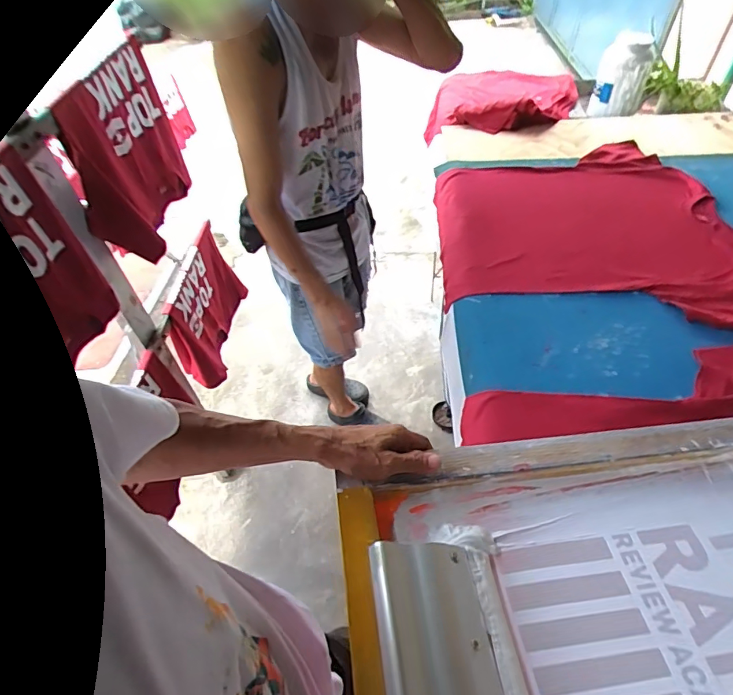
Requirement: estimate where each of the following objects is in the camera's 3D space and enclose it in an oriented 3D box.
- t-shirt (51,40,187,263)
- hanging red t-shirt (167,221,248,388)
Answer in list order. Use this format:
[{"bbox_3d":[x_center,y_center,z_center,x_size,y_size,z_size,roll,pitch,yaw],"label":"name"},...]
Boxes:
[{"bbox_3d":[-0.518,-0.424,1.013,0.120,0.322,0.390,-7,48,-2],"label":"t-shirt"},{"bbox_3d":[-0.487,-0.124,1.414,0.084,0.312,0.429,1,49,4],"label":"hanging red t-shirt"}]

